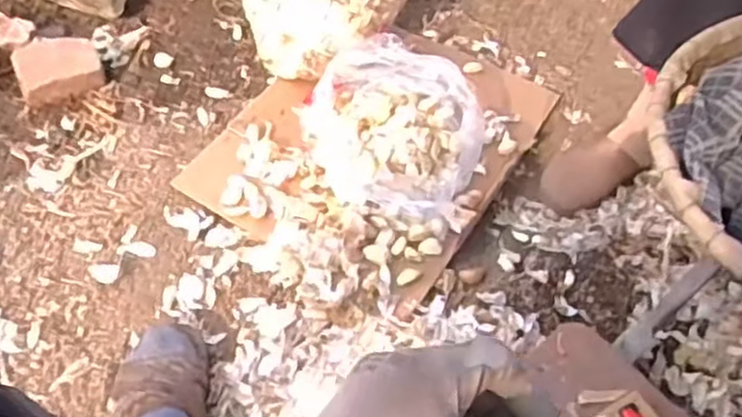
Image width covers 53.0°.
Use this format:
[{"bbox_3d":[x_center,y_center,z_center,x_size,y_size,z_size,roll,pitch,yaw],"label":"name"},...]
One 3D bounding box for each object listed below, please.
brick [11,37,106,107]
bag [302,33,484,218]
[{"bbox_3d":[-0.466,-0.205,1.115,0.116,0.048,0.092,-13,56,-15],"label":"brick"},{"bbox_3d":[0.036,-0.119,1.058,0.242,0.093,0.252,19,54,9],"label":"bag"}]

